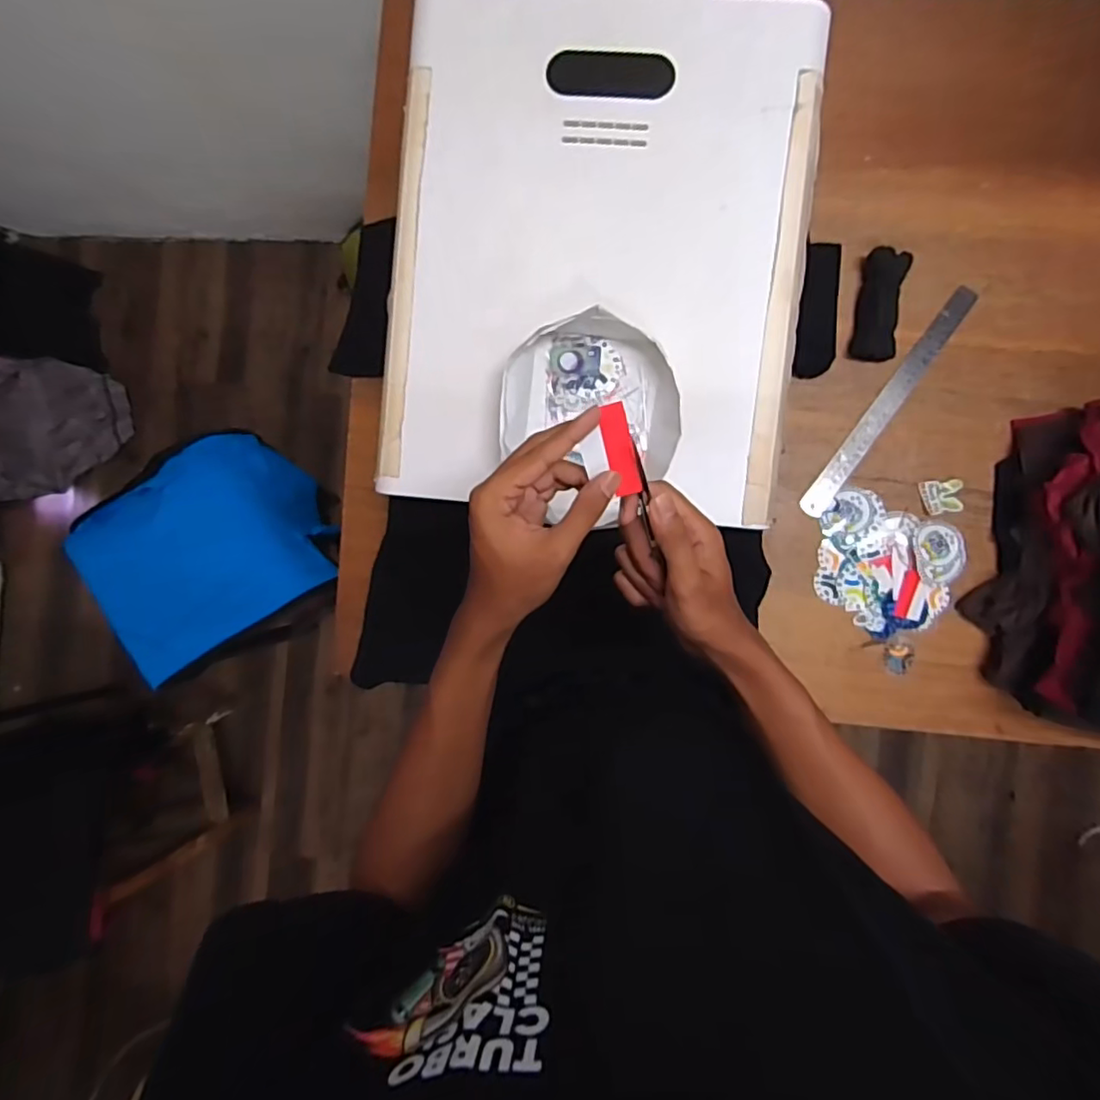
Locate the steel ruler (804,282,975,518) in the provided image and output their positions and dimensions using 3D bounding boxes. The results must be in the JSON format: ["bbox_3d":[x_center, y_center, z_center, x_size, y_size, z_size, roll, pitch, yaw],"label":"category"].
[{"bbox_3d":[0.411,-0.177,0.716,0.032,0.006,0.318,35,94,-3],"label":"steel ruler"}]

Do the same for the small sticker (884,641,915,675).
[{"bbox_3d":[0.429,0.132,0.725,0.033,0.004,0.041,4,94,7],"label":"small sticker"}]

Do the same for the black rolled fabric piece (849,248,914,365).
[{"bbox_3d":[0.393,-0.290,0.700,0.047,0.025,0.123,9,92,3],"label":"black rolled fabric piece"}]

